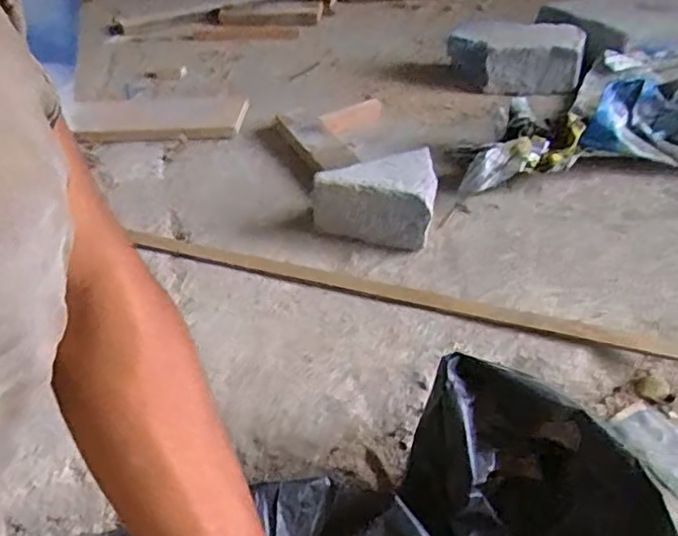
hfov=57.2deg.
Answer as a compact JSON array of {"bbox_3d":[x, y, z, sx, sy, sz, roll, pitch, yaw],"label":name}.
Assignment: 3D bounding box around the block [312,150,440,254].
[{"bbox_3d":[0.049,-0.083,0.695,0.135,0.075,0.104,15,44,21],"label":"block"}]

